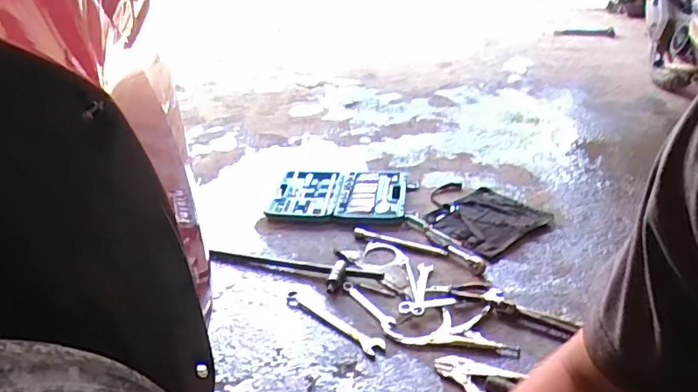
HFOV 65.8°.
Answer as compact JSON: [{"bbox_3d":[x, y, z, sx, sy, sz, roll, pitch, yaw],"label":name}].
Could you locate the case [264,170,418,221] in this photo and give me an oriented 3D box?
[{"bbox_3d":[-0.018,-0.012,1.538,0.400,0.033,0.268,2,29,6],"label":"case"}]

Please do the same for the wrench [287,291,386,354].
[{"bbox_3d":[-0.037,0.266,1.139,0.261,0.012,0.039,23,37,36],"label":"wrench"}]

